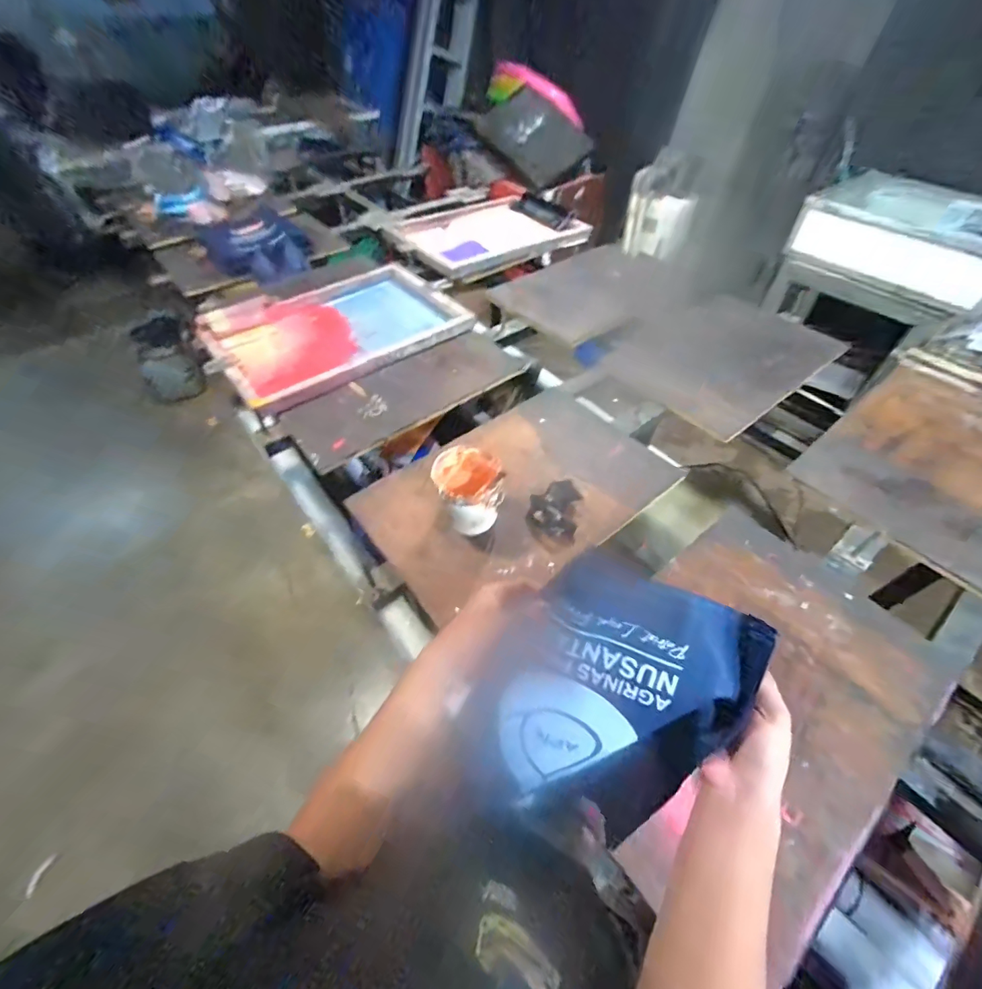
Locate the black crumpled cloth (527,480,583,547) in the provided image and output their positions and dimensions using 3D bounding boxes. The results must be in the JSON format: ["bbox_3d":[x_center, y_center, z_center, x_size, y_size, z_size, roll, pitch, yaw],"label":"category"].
[{"bbox_3d":[0.122,0.039,0.847,0.099,0.062,0.125,7,52,5],"label":"black crumpled cloth"}]

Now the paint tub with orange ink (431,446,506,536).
[{"bbox_3d":[-0.043,-0.008,0.808,0.119,0.114,0.131,-5,52,-4],"label":"paint tub with orange ink"}]

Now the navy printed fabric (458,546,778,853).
[{"bbox_3d":[0.095,0.183,0.389,0.183,0.258,0.032,32,17,13],"label":"navy printed fabric"}]

